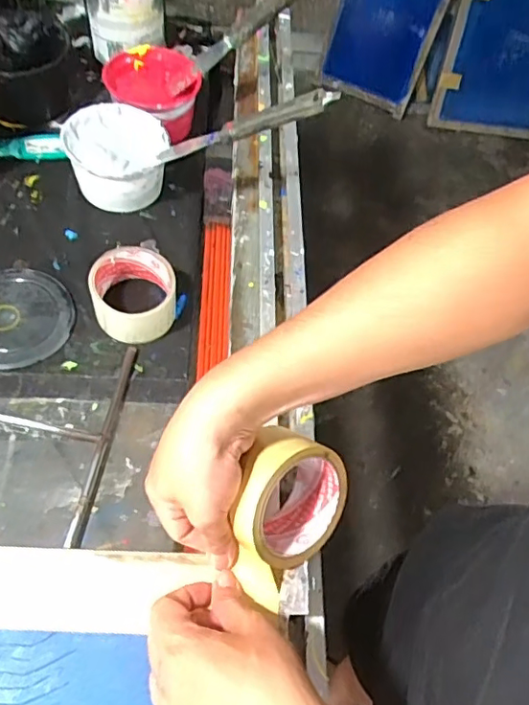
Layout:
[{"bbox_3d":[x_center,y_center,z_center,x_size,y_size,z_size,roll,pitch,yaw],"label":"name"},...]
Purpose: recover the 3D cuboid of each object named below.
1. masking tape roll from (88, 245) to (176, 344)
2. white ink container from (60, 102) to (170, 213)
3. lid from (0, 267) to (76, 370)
[{"bbox_3d":[-0.134,-0.061,0.579,0.084,0.048,0.085,3,59,-6],"label":"masking tape roll"},{"bbox_3d":[-0.169,-0.223,0.658,0.109,0.080,0.102,2,57,-3],"label":"white ink container"},{"bbox_3d":[-0.256,-0.038,0.572,0.112,0.011,0.112,2,57,-3],"label":"lid"}]

